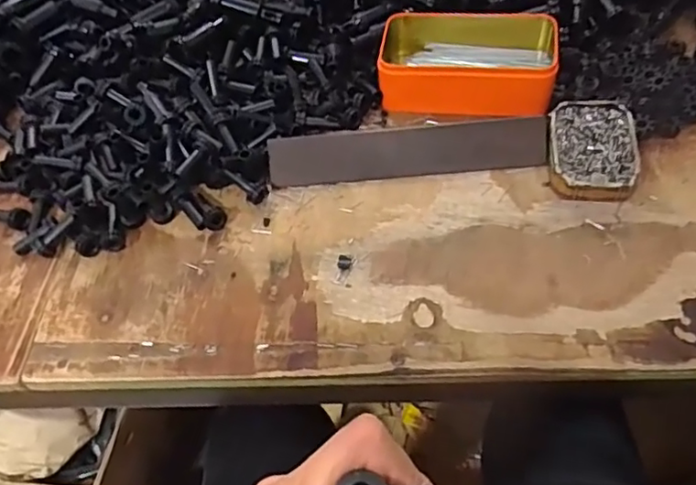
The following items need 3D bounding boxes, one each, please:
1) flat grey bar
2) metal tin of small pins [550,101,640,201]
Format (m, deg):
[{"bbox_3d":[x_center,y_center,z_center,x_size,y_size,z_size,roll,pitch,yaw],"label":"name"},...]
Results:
[{"bbox_3d":[0.046,-0.071,0.487,0.216,0.009,0.039,-4,97,4],"label":"flat grey bar"},{"bbox_3d":[0.186,-0.071,0.466,0.061,0.024,0.086,2,55,7],"label":"metal tin of small pins"}]

